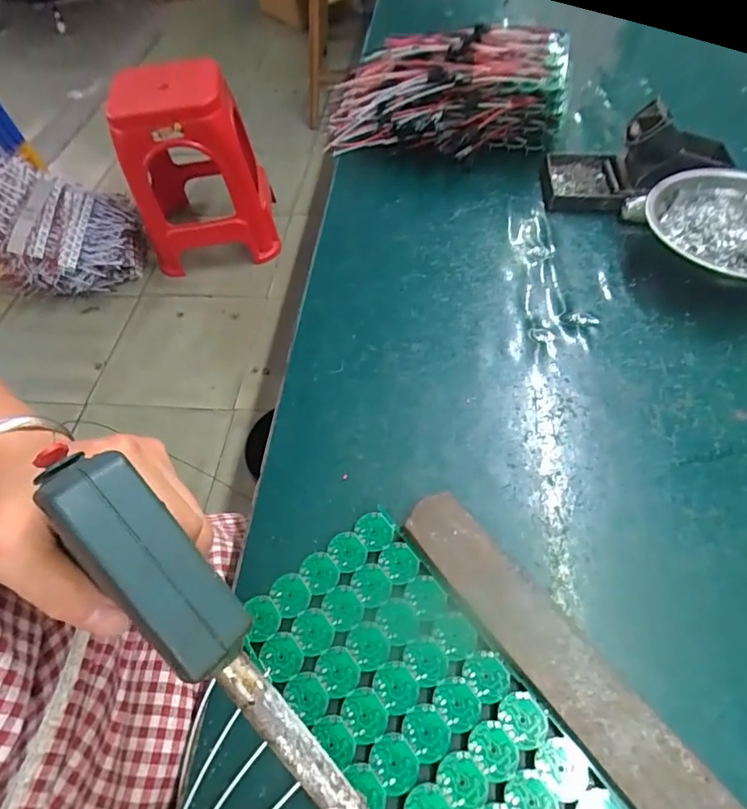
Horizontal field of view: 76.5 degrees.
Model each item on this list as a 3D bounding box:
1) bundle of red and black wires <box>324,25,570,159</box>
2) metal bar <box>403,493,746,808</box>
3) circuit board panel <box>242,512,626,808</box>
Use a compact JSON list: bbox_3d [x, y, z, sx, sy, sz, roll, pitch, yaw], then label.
[{"bbox_3d":[0.060,-0.286,0.442,0.221,0.089,0.081,2,56,5],"label":"bundle of red and black wires"},{"bbox_3d":[0.088,0.124,0.222,0.034,0.016,0.196,-34,60,-17],"label":"metal bar"},{"bbox_3d":[0.031,0.154,0.207,0.092,0.004,0.212,-34,61,-17],"label":"circuit board panel"}]

